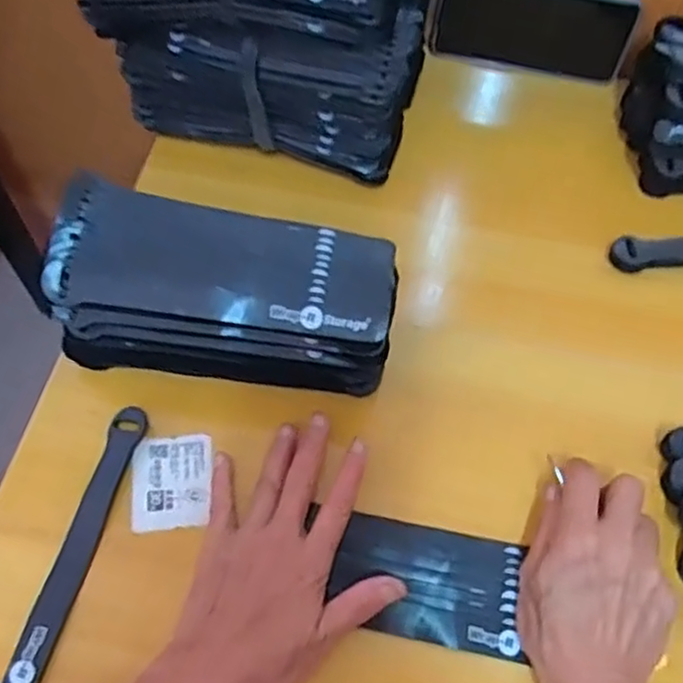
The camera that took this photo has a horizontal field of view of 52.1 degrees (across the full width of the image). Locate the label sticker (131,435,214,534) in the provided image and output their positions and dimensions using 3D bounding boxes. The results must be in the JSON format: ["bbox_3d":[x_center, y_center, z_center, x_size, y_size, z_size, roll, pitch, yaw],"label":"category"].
[{"bbox_3d":[-0.105,0.088,0.435,0.046,0.005,0.059,-3,62,-5],"label":"label sticker"}]

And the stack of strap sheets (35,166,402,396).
[{"bbox_3d":[-0.070,-0.029,0.440,0.202,0.092,0.084,6,62,0],"label":"stack of strap sheets"}]

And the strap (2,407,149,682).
[{"bbox_3d":[-0.157,0.130,0.403,0.021,0.009,0.196,19,61,-5],"label":"strap"}]

